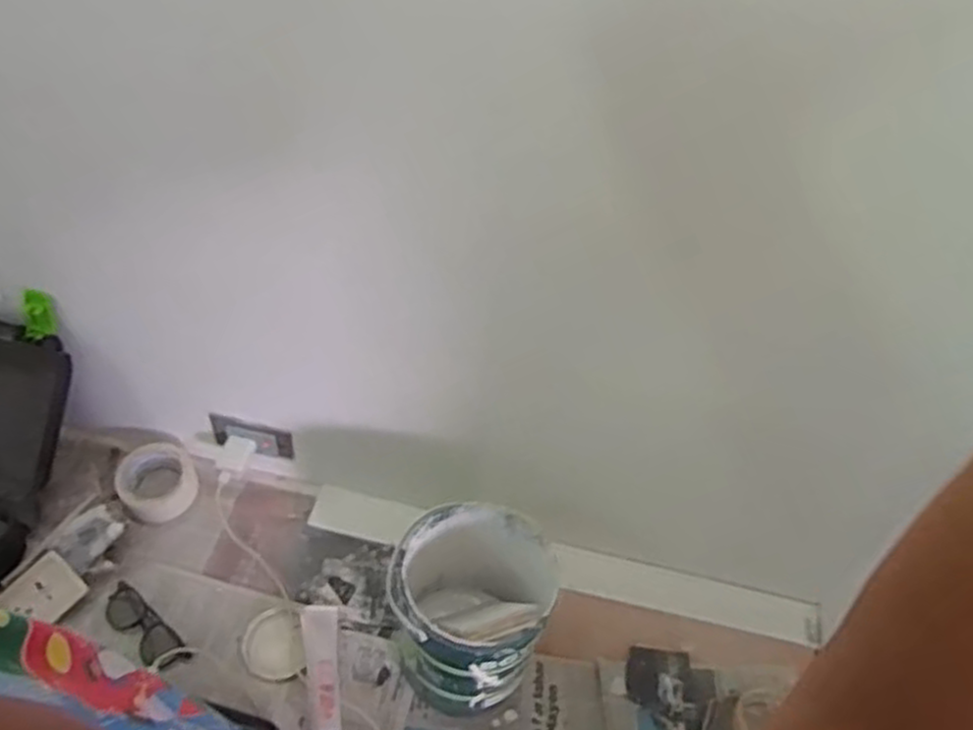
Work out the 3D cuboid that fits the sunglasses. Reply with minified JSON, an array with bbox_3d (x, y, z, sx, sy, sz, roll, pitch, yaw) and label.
[{"bbox_3d":[-0.417,0.328,0.965,0.133,0.030,0.045,34,55,22],"label":"sunglasses"}]

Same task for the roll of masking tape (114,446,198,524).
[{"bbox_3d":[-0.447,0.158,1.068,0.098,0.038,0.101,3,49,-3],"label":"roll of masking tape"}]

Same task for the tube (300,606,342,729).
[{"bbox_3d":[-0.198,0.369,0.936,0.043,0.029,0.176,-4,50,-9],"label":"tube"}]

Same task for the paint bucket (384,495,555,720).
[{"bbox_3d":[-0.020,0.283,0.927,0.177,0.201,0.188,3,49,-3],"label":"paint bucket"}]

